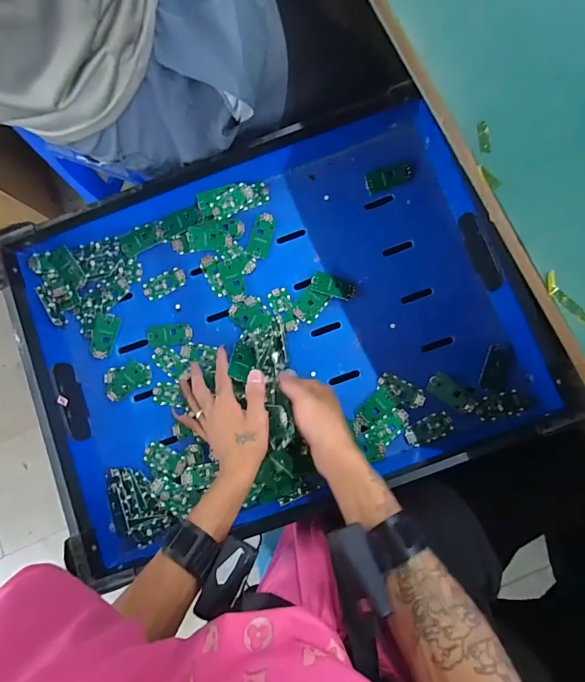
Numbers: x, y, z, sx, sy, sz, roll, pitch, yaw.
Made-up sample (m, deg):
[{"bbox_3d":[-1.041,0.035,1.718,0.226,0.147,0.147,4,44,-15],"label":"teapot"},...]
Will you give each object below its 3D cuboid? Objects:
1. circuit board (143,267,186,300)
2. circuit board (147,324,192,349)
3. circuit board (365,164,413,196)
[{"bbox_3d":[-0.186,-0.084,0.513,0.061,0.004,0.029,-23,90,-1],"label":"circuit board"},{"bbox_3d":[-0.177,-0.008,0.505,0.063,0.007,0.032,-4,83,4],"label":"circuit board"},{"bbox_3d":[0.137,-0.233,0.503,0.064,0.004,0.030,-18,100,10],"label":"circuit board"}]

